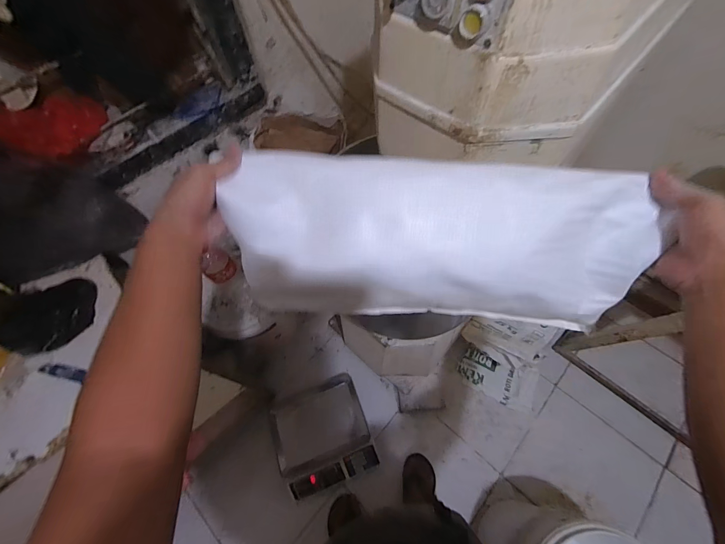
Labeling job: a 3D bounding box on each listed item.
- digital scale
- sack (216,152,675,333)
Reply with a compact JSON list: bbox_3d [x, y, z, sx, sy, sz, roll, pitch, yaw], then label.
[{"bbox_3d":[-0.143,0.602,1.146,0.329,0.117,0.325,-20,63,-7],"label":"digital scale"},{"bbox_3d":[0.079,-0.027,0.344,0.441,0.147,0.129,4,63,0],"label":"sack"}]

